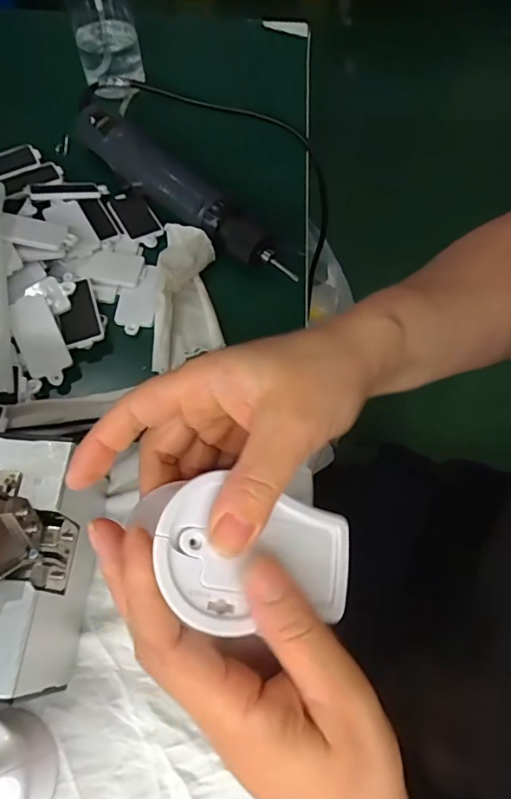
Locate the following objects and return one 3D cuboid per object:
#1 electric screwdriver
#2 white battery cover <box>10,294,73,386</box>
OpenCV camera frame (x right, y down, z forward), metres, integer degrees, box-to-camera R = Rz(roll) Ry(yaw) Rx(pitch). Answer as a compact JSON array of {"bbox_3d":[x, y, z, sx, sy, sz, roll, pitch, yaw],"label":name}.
[{"bbox_3d":[-0.065,-0.182,0.430,0.248,0.032,0.036,38,71,14],"label":"electric screwdriver"},{"bbox_3d":[-0.163,-0.046,0.370,0.030,0.004,0.070,-21,84,-11],"label":"white battery cover"}]

